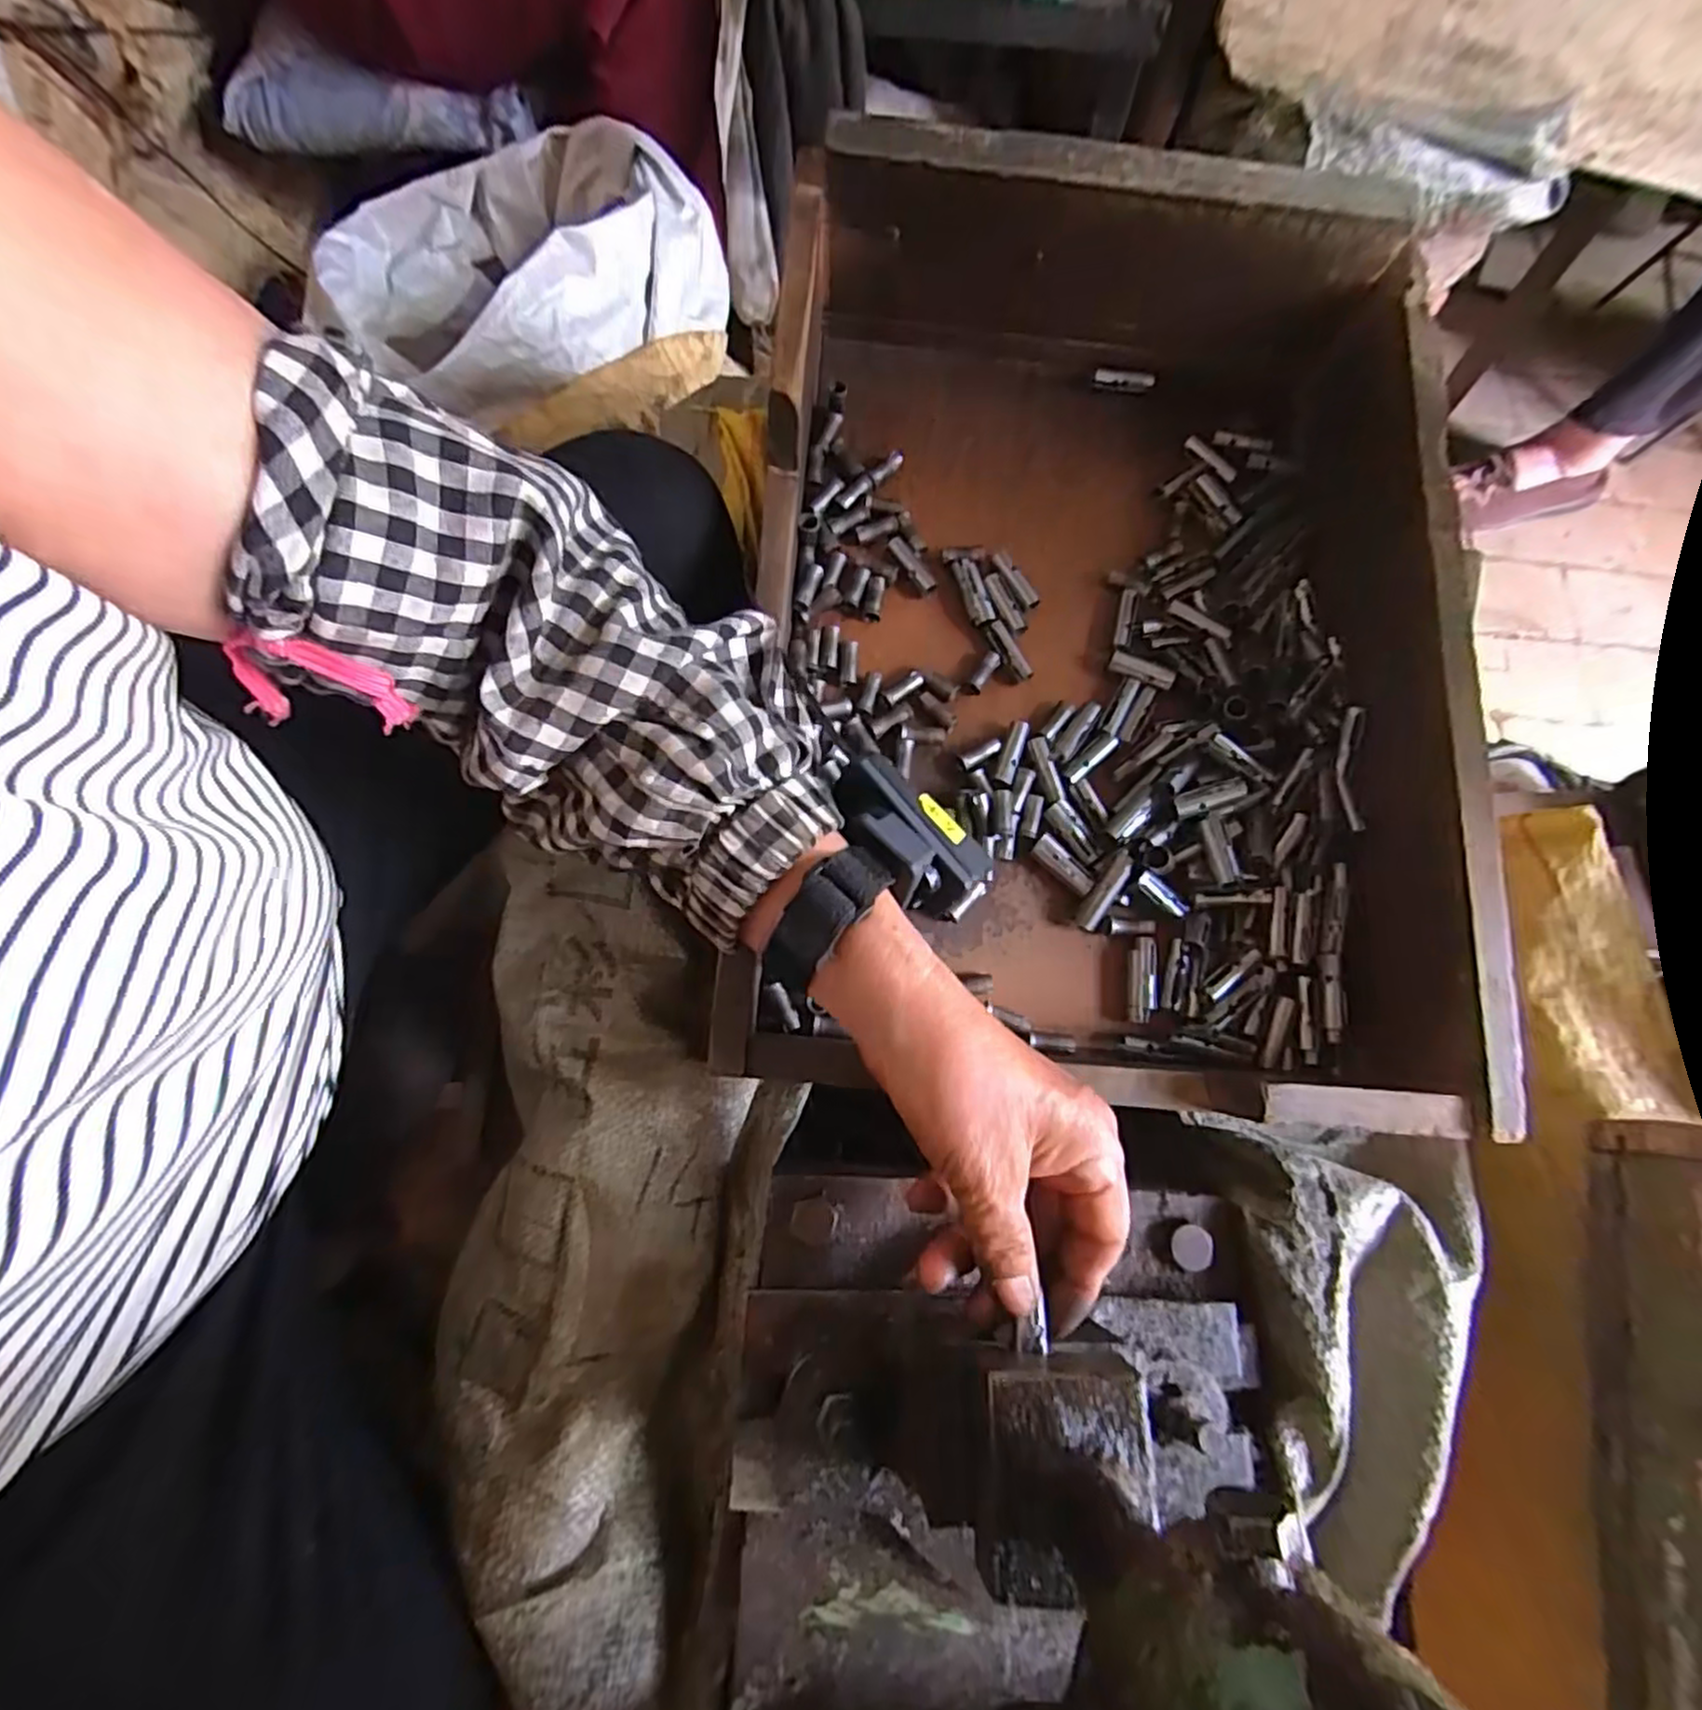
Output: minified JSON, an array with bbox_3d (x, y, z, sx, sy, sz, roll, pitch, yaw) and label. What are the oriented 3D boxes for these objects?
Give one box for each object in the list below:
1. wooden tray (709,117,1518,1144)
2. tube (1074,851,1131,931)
[{"bbox_3d":[0.131,-0.112,0.371,0.336,0.127,0.457,2,75,-1],"label":"wooden tray"},{"bbox_3d":[0.132,0.019,0.386,0.010,0.008,0.045,33,94,7],"label":"tube"}]

